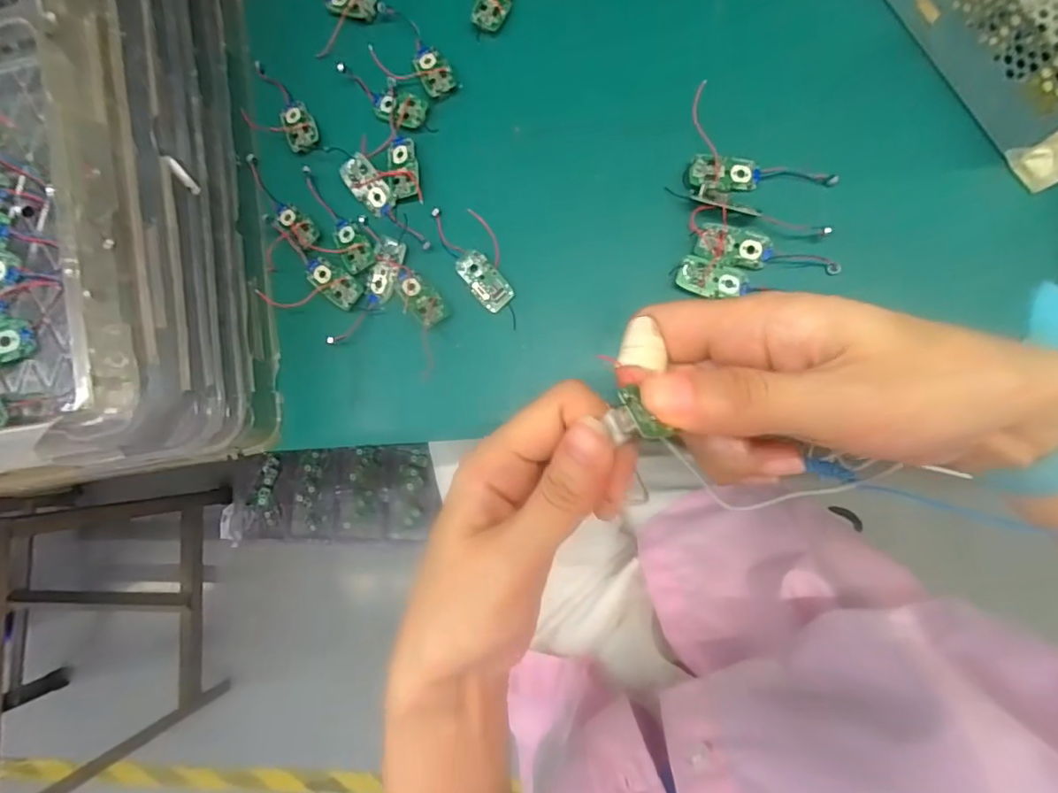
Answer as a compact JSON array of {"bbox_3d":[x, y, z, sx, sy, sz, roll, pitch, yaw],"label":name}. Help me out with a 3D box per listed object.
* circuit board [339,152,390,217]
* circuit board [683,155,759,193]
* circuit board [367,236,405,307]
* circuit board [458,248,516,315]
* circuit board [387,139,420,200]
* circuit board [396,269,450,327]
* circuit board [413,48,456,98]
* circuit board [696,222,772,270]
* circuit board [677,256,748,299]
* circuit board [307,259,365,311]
[{"bbox_3d":[-0.098,-0.128,0.323,0.018,0.007,0.037,-38,81,4],"label":"circuit board"},{"bbox_3d":[0.105,-0.122,0.292,0.041,0.004,0.020,-1,85,9],"label":"circuit board"},{"bbox_3d":[-0.085,-0.074,0.318,0.018,0.005,0.038,12,87,10],"label":"circuit board"},{"bbox_3d":[-0.026,-0.067,0.308,0.019,0.006,0.038,-37,81,4],"label":"circuit board"},{"bbox_3d":[-0.075,-0.136,0.318,0.019,0.007,0.038,-9,84,8],"label":"circuit board"},{"bbox_3d":[-0.063,-0.059,0.312,0.018,0.007,0.039,-39,81,4],"label":"circuit board"},{"bbox_3d":[-0.058,-0.197,0.324,0.017,0.006,0.034,-26,82,6],"label":"circuit board"},{"bbox_3d":[0.109,-0.081,0.286,0.036,0.006,0.020,16,88,10],"label":"circuit board"},{"bbox_3d":[0.099,-0.063,0.288,0.037,0.004,0.019,15,88,10],"label":"circuit board"},{"bbox_3d":[-0.117,-0.068,0.320,0.037,0.004,0.018,34,91,10],"label":"circuit board"}]

